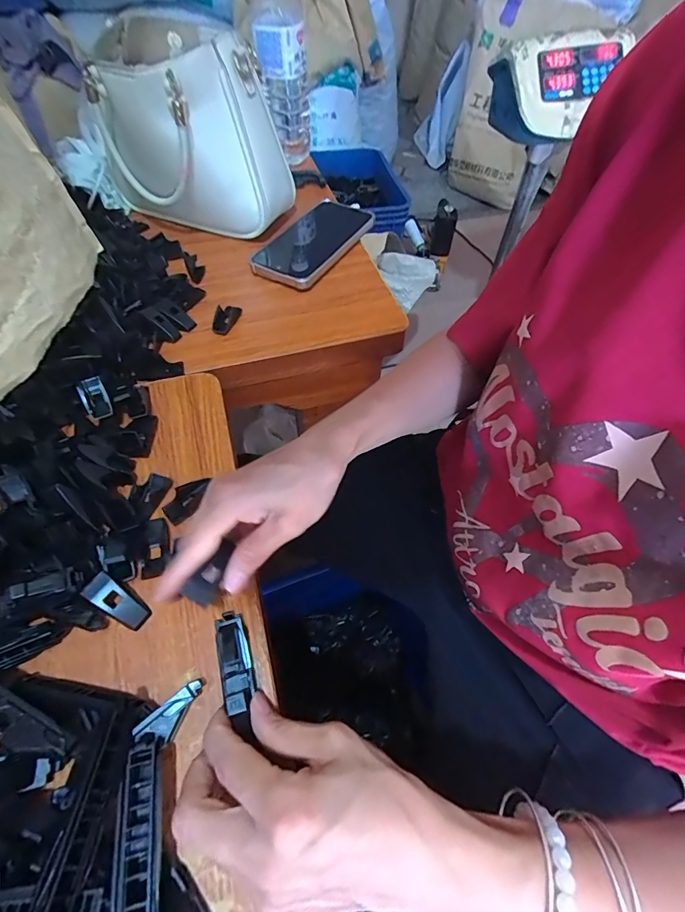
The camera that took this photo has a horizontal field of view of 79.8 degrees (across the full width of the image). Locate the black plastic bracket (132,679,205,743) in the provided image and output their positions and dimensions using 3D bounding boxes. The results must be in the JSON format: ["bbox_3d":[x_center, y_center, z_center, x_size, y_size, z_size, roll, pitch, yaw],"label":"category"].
[{"bbox_3d":[-0.094,0.144,0.230,0.015,0.012,0.041,38,49,21],"label":"black plastic bracket"}]

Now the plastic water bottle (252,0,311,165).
[{"bbox_3d":[-0.080,-0.522,0.554,0.062,0.209,0.063,1,57,-1],"label":"plastic water bottle"}]

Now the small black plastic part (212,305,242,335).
[{"bbox_3d":[-0.123,-0.145,0.430,0.022,0.011,0.042,18,58,10],"label":"small black plastic part"}]

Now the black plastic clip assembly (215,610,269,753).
[{"bbox_3d":[-0.064,0.128,0.246,0.020,0.015,0.069,-14,50,-11],"label":"black plastic clip assembly"}]

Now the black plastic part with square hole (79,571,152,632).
[{"bbox_3d":[-0.144,0.093,0.263,0.043,0.004,0.018,42,61,-9],"label":"black plastic part with square hole"}]

